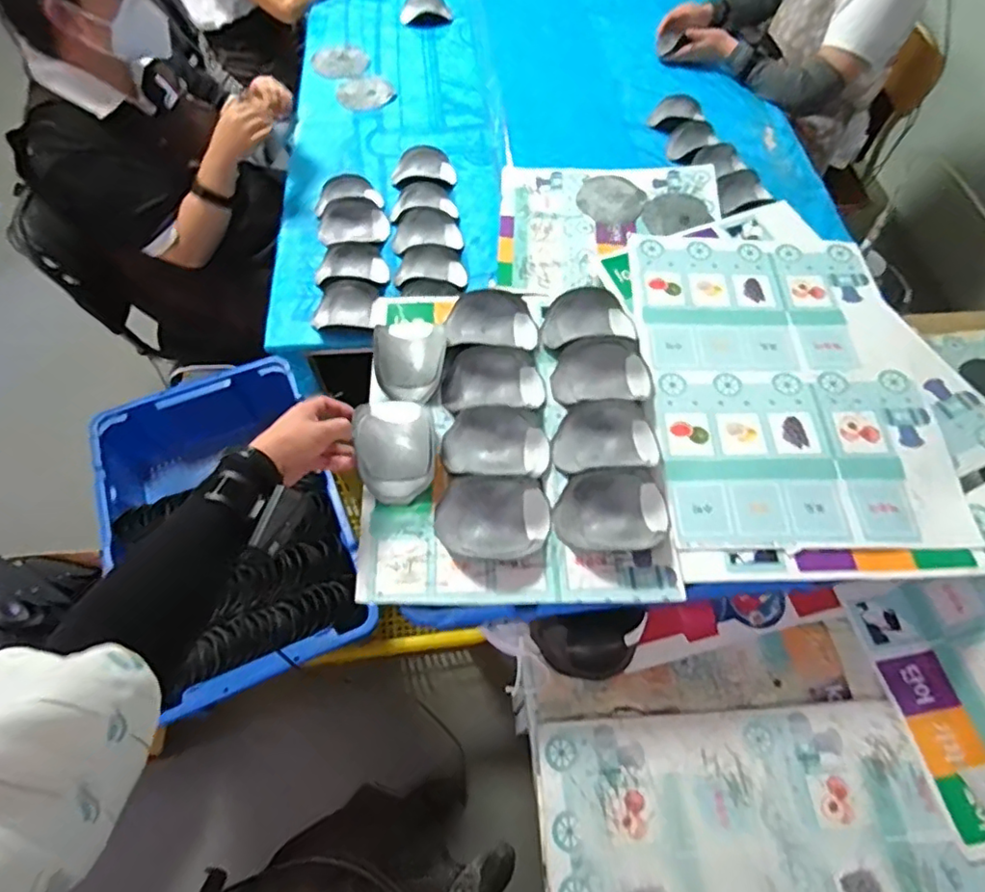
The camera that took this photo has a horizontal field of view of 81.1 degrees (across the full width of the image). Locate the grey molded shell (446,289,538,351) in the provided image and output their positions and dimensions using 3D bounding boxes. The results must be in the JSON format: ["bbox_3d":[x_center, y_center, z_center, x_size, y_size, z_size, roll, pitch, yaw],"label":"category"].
[{"bbox_3d":[0.000,-0.190,0.862,0.131,0.035,0.083,0,62,-1],"label":"grey molded shell"}]

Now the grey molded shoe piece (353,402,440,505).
[{"bbox_3d":[-0.122,0.008,0.742,0.100,0.047,0.119,-5,62,-4],"label":"grey molded shoe piece"}]

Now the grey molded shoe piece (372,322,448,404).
[{"bbox_3d":[-0.115,-0.132,0.816,0.098,0.048,0.136,-5,62,-4],"label":"grey molded shoe piece"}]

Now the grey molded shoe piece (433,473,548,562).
[{"bbox_3d":[0.002,0.089,0.704,0.136,0.038,0.096,-3,62,-3],"label":"grey molded shoe piece"}]

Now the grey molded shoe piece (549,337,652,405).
[{"bbox_3d":[0.157,-0.103,0.818,0.139,0.043,0.094,5,62,1],"label":"grey molded shoe piece"}]

